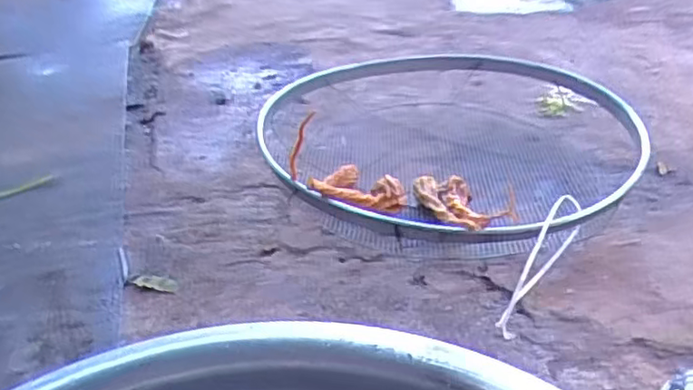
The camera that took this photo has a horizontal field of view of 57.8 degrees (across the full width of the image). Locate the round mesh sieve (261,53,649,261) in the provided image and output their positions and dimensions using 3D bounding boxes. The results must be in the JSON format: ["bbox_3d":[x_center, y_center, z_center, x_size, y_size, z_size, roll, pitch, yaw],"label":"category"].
[{"bbox_3d":[0.140,-0.085,0.933,0.532,0.110,0.599,7,33,13],"label":"round mesh sieve"}]

